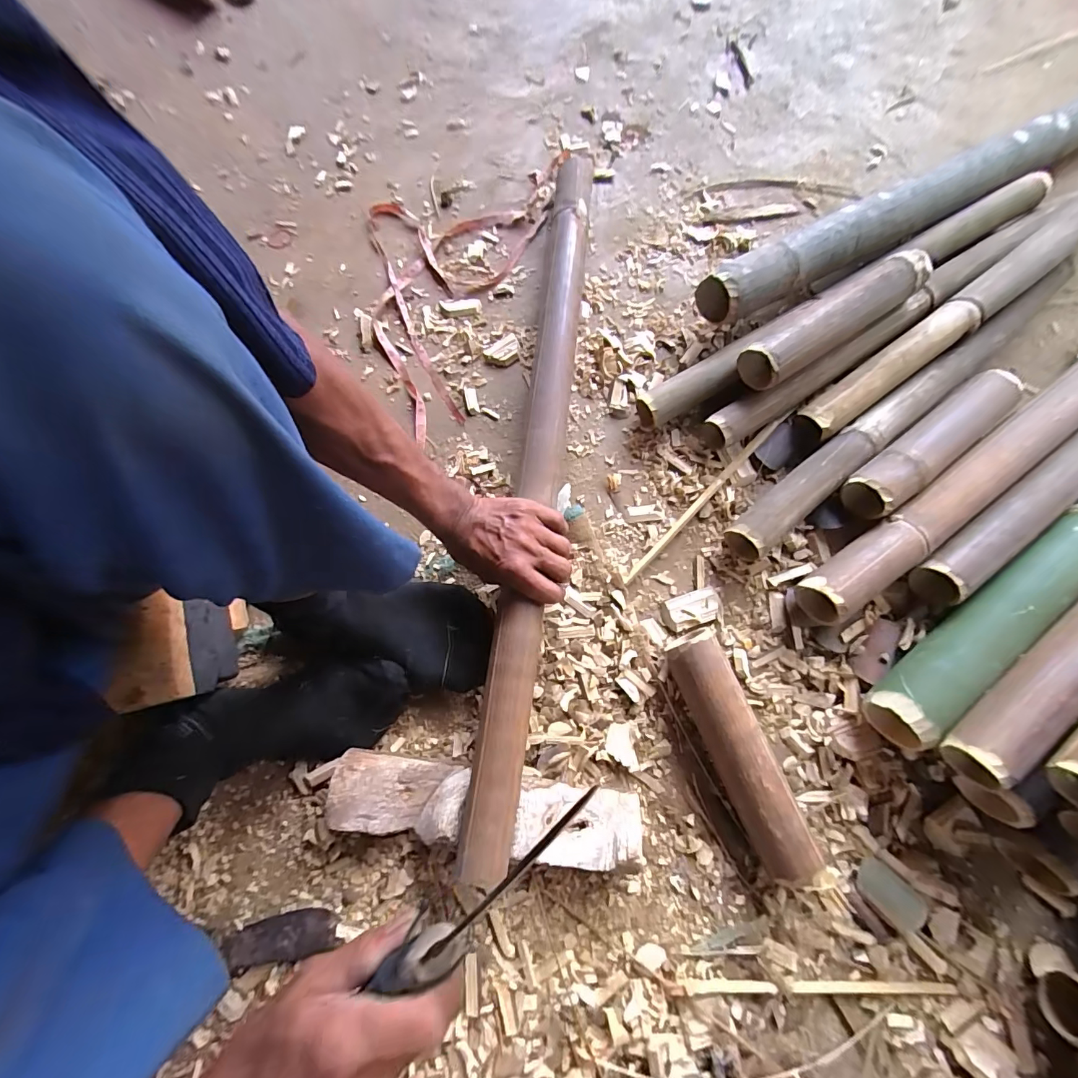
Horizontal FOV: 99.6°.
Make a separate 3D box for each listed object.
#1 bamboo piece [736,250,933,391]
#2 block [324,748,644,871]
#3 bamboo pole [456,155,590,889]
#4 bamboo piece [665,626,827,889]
[{"bbox_3d":[0.360,-0.268,0.551,0.252,0.054,0.058,-32,78,-8],"label":"bamboo piece"},{"bbox_3d":[-0.052,0.272,0.457,0.297,0.057,0.074,8,76,2],"label":"block"},{"bbox_3d":[0.000,-0.096,0.521,0.054,0.060,0.834,6,74,1],"label":"bamboo pole"},{"bbox_3d":[0.204,0.217,0.470,0.054,0.054,0.246,-22,77,-5],"label":"bamboo piece"}]

